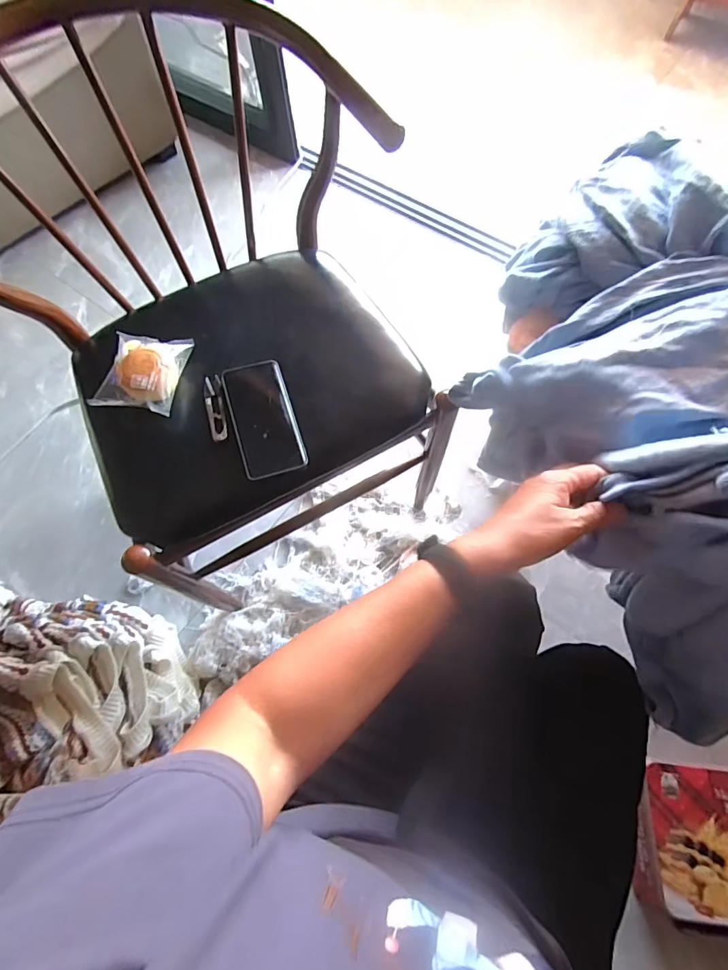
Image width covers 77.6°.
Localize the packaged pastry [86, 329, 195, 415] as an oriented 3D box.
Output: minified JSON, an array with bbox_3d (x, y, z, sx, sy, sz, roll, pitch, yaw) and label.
[{"bbox_3d":[-0.291,-0.152,0.592,0.091,0.037,0.117,6,68,4],"label":"packaged pastry"}]

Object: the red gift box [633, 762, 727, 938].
[{"bbox_3d":[0.541,0.547,0.688,0.221,0.102,0.206,5,68,4],"label":"red gift box"}]

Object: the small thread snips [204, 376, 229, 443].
[{"bbox_3d":[-0.197,-0.102,0.598,0.025,0.008,0.098,-12,68,-3],"label":"small thread snips"}]

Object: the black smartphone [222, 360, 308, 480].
[{"bbox_3d":[-0.131,-0.091,0.592,0.077,0.013,0.165,-17,68,-5],"label":"black smartphone"}]

